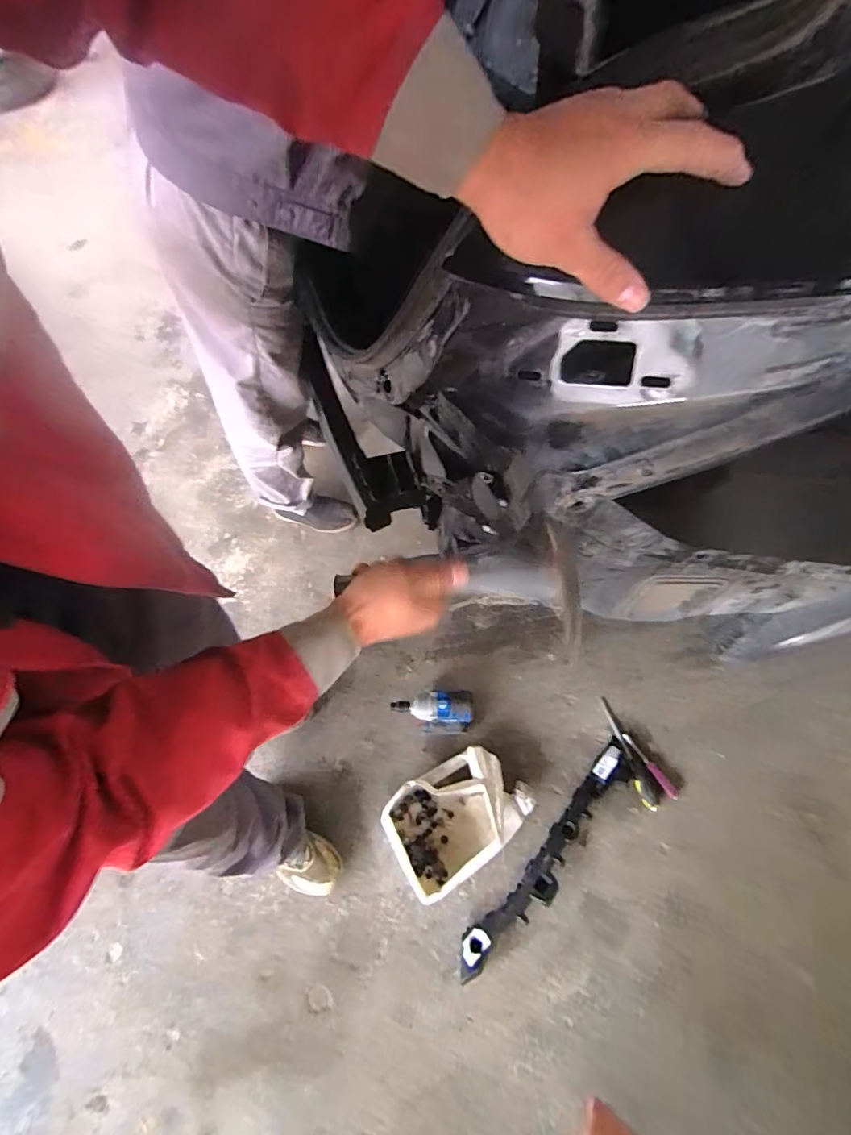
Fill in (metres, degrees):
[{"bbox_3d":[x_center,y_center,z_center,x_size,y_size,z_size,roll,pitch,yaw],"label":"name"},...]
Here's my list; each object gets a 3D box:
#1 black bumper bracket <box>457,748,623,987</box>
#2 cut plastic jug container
[{"bbox_3d":[0.275,0.624,1.052,0.080,0.051,0.581,40,73,18],"label":"black bumper bracket"},{"bbox_3d":[0.074,0.548,1.085,0.317,0.088,0.216,-31,68,-11],"label":"cut plastic jug container"}]

